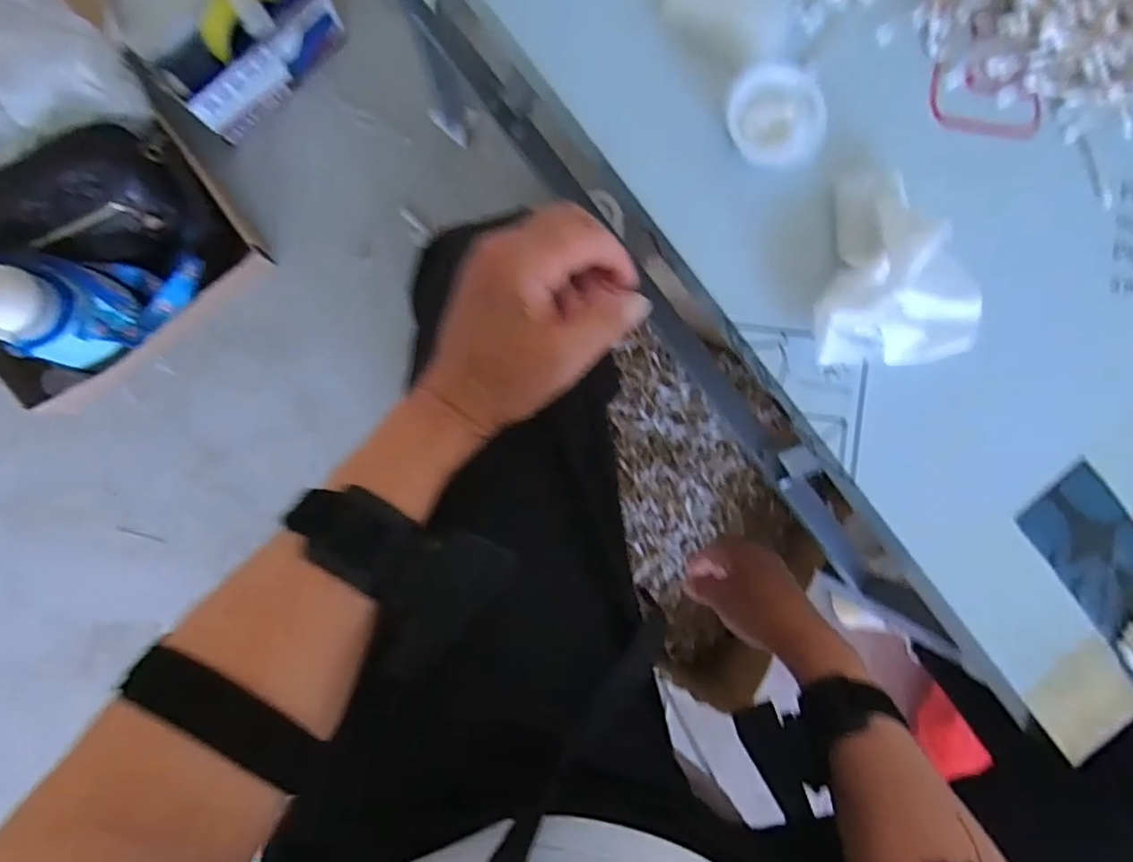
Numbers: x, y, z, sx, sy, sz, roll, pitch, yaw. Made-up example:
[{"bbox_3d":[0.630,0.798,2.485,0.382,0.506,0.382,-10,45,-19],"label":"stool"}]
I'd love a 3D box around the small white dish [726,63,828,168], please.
[{"bbox_3d":[0.119,-0.182,0.367,0.054,0.020,0.050,0,90,-4],"label":"small white dish"}]

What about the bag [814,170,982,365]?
[{"bbox_3d":[0.193,-0.096,0.370,0.093,0.034,0.111,0,90,-4],"label":"bag"}]

